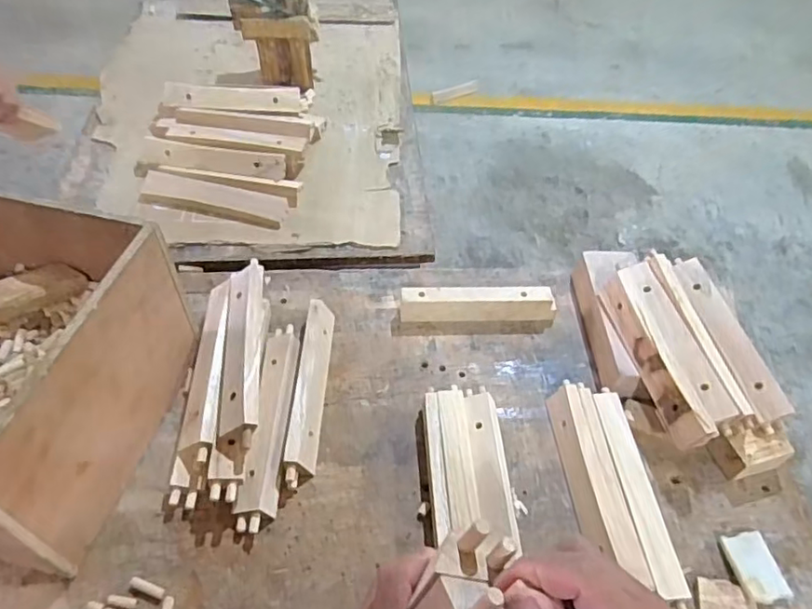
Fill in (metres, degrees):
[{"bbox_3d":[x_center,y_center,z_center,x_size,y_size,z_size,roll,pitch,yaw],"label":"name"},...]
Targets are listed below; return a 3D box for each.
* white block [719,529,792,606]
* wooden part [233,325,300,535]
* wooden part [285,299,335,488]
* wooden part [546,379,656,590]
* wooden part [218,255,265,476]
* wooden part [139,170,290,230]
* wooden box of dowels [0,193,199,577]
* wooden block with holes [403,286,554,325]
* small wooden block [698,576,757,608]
[{"bbox_3d":[0.404,0.300,0.679,0.053,0.013,0.075,-9,53,-11],"label":"white block"},{"bbox_3d":[-0.172,0.144,0.756,0.045,0.034,0.277,3,52,-2],"label":"wooden part"},{"bbox_3d":[-0.126,0.111,0.789,0.034,0.038,0.262,3,52,-1],"label":"wooden part"},{"bbox_3d":[0.229,0.212,0.725,0.052,0.041,0.249,-2,52,-6],"label":"wooden part"},{"bbox_3d":[-0.206,0.062,0.747,0.047,0.032,0.284,-3,52,-7],"label":"wooden part"},{"bbox_3d":[-0.328,-0.179,1.009,0.258,0.021,0.062,13,52,6],"label":"wooden part"},{"bbox_3d":[-0.443,0.073,0.660,0.267,0.240,0.326,13,52,6],"label":"wooden box of dowels"},{"bbox_3d":[0.109,0.001,0.885,0.228,0.052,0.033,1,52,-3],"label":"wooden block with holes"},{"bbox_3d":[0.357,0.331,0.658,0.064,0.009,0.043,9,52,3],"label":"small wooden block"}]

